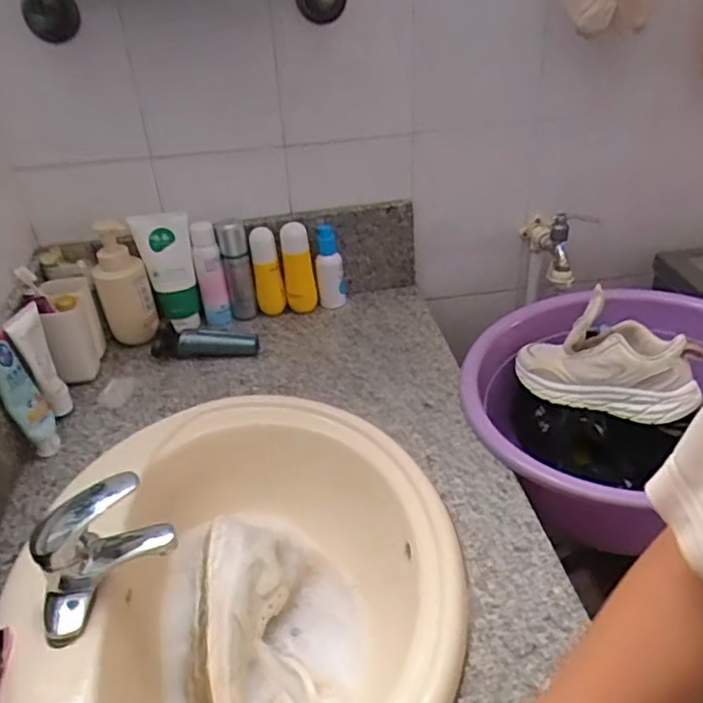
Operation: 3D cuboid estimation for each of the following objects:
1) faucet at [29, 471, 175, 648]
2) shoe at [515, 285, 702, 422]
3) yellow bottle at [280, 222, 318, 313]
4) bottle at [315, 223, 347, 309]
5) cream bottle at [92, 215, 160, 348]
[{"bbox_3d":[-0.247,0.195,0.627,0.128,0.096,0.109,-25,40,-28],"label":"faucet"},{"bbox_3d":[0.339,0.009,0.860,0.235,0.111,0.107,22,42,32],"label":"shoe"},{"bbox_3d":[-0.087,-0.133,1.054,0.049,0.148,0.036,-9,35,-8],"label":"yellow bottle"},{"bbox_3d":[-0.035,-0.139,1.059,0.046,0.131,0.045,-3,35,0],"label":"bottle"},{"bbox_3d":[-0.348,-0.102,0.981,0.077,0.187,0.059,-15,36,-16],"label":"cream bottle"}]

